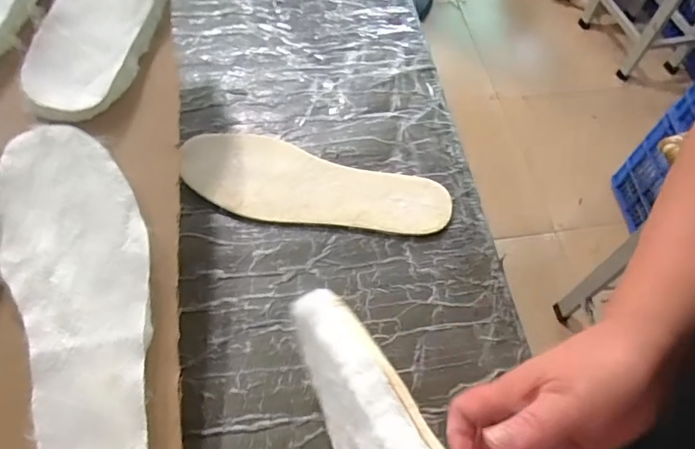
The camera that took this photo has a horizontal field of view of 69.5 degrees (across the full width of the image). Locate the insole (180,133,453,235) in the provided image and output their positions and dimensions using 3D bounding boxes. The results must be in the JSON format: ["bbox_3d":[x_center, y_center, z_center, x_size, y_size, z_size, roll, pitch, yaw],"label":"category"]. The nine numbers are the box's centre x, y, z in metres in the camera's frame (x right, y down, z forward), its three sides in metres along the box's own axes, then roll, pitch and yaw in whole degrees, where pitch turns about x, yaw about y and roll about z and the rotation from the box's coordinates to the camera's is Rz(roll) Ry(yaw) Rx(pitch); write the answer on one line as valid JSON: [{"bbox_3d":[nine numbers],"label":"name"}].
[{"bbox_3d":[-0.034,-0.037,0.494,0.263,0.011,0.091,15,59,5],"label":"insole"}]

